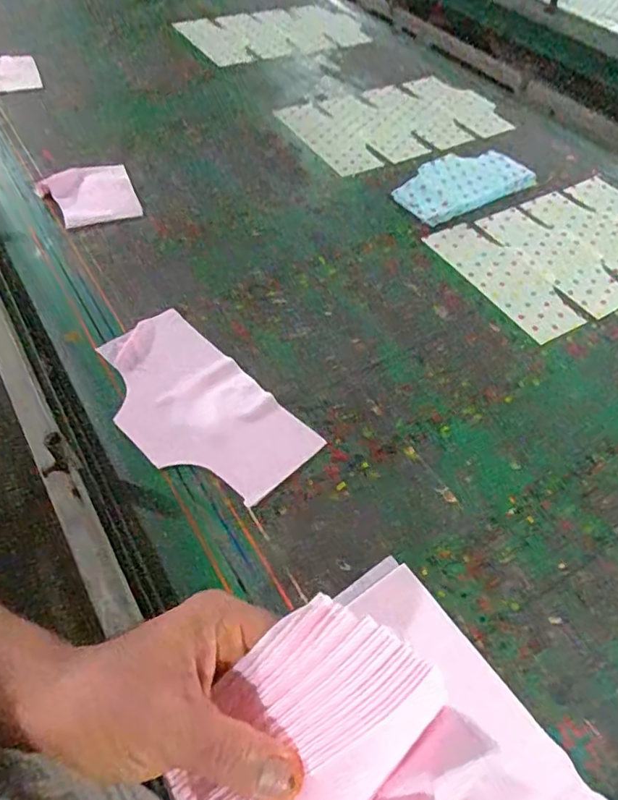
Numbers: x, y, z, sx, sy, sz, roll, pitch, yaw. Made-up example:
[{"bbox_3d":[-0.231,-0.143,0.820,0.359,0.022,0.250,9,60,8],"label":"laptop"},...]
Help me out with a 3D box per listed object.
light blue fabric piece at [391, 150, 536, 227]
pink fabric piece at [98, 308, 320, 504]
[{"bbox_3d":[0.296,-0.415,1.047,0.291,0.022,0.142,-28,59,-25],"label":"light blue fabric piece"},{"bbox_3d":[-0.148,0.000,0.693,0.166,0.010,0.307,-34,62,-29],"label":"pink fabric piece"}]

